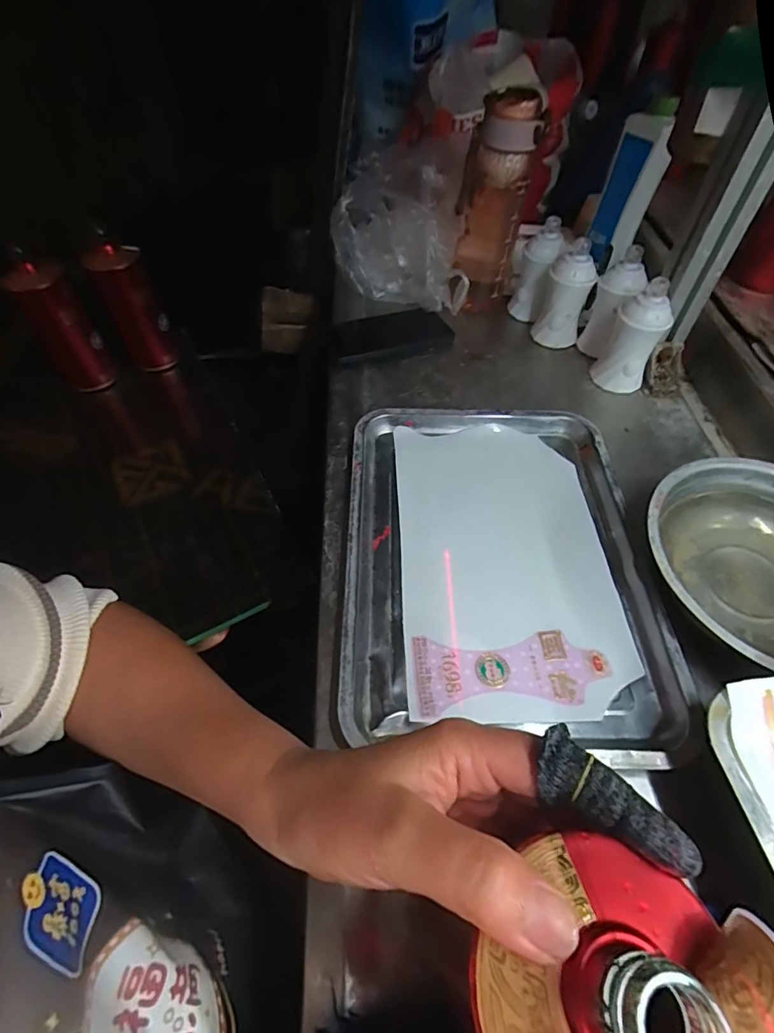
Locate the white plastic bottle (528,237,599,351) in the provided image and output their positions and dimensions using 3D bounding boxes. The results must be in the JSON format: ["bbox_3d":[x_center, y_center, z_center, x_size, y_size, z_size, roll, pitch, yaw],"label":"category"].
[{"bbox_3d":[0.220,-0.272,0.588,0.057,0.106,0.049,20,58,18],"label":"white plastic bottle"}]

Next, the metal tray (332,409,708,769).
[{"bbox_3d":[0.091,0.028,0.424,0.248,0.035,0.327,-1,54,3],"label":"metal tray"}]

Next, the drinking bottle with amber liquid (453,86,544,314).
[{"bbox_3d":[0.128,-0.372,0.582,0.070,0.219,0.075,-15,54,-7],"label":"drinking bottle with amber liquid"}]

